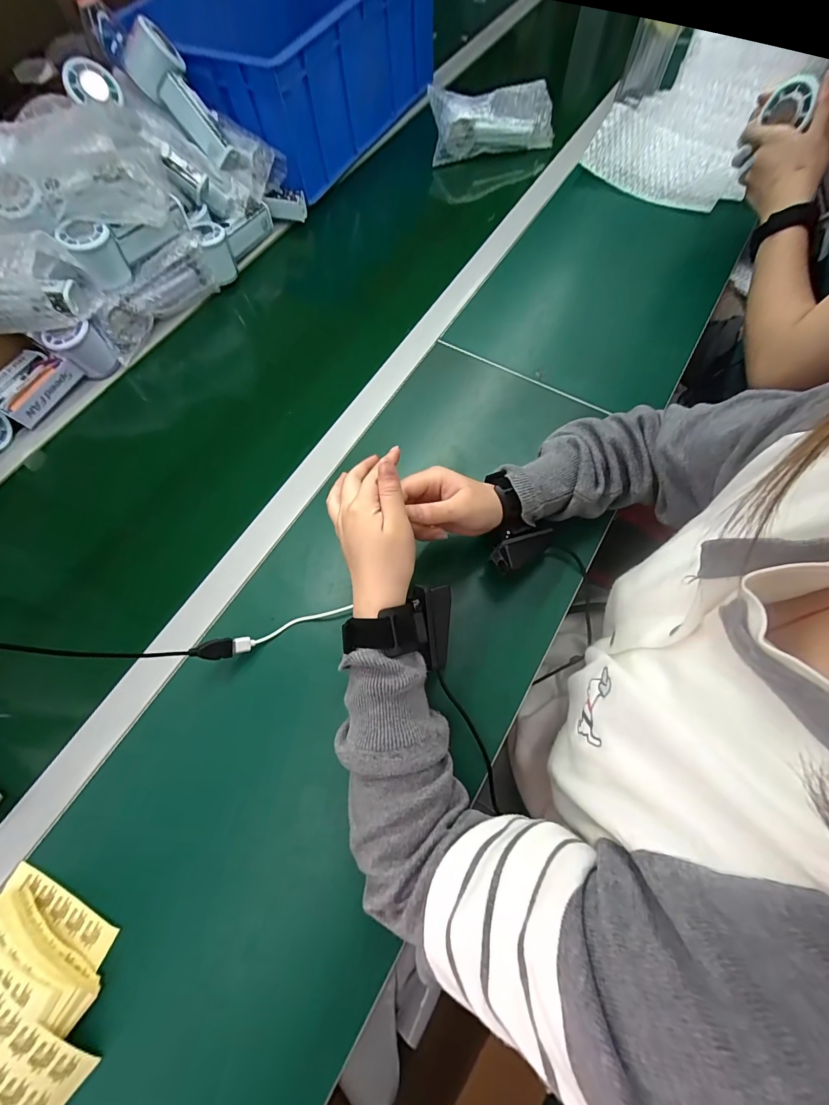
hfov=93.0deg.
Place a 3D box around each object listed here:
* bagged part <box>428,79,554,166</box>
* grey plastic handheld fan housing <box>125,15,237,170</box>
[{"bbox_3d":[0.120,-0.714,0.656,0.233,0.086,0.093,25,70,25],"label":"bagged part"},{"bbox_3d":[-0.325,-0.639,0.559,0.061,0.045,0.157,-50,117,-17],"label":"grey plastic handheld fan housing"}]

